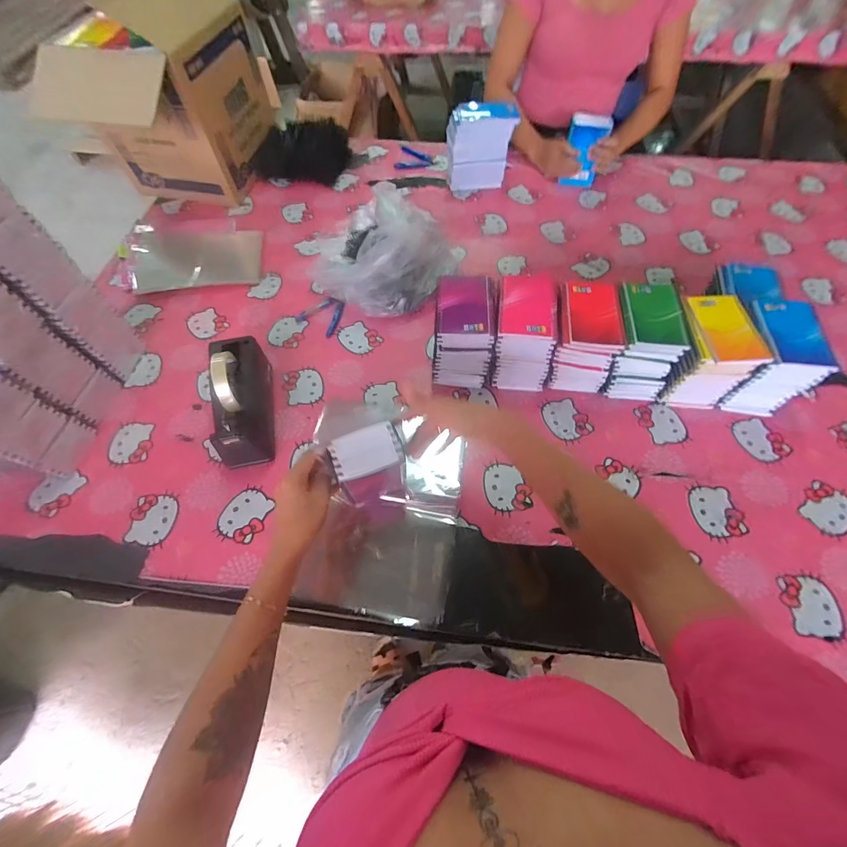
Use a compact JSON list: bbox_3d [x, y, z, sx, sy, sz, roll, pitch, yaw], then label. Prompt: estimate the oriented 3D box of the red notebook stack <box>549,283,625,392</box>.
[{"bbox_3d":[0.273,-0.144,0.676,0.099,0.139,0.133,7,62,6],"label":"red notebook stack"}]

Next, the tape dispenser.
[{"bbox_3d":[-0.299,-0.039,0.637,0.075,0.127,0.212,-13,62,-5],"label":"tape dispenser"}]

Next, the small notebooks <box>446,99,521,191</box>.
[{"bbox_3d":[0.132,-0.671,0.956,0.146,0.161,0.085,-3,61,0],"label":"small notebooks"}]

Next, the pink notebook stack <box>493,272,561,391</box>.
[{"bbox_3d":[0.175,-0.156,0.685,0.099,0.142,0.138,5,61,4],"label":"pink notebook stack"}]

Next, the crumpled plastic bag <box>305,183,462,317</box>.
[{"bbox_3d":[-0.084,-0.379,0.788,0.272,0.175,0.253,35,68,19],"label":"crumpled plastic bag"}]

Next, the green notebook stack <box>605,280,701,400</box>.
[{"bbox_3d":[0.375,-0.138,0.673,0.110,0.138,0.141,5,61,5],"label":"green notebook stack"}]

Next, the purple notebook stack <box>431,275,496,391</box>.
[{"bbox_3d":[0.069,-0.154,0.681,0.102,0.145,0.135,1,62,1],"label":"purple notebook stack"}]

